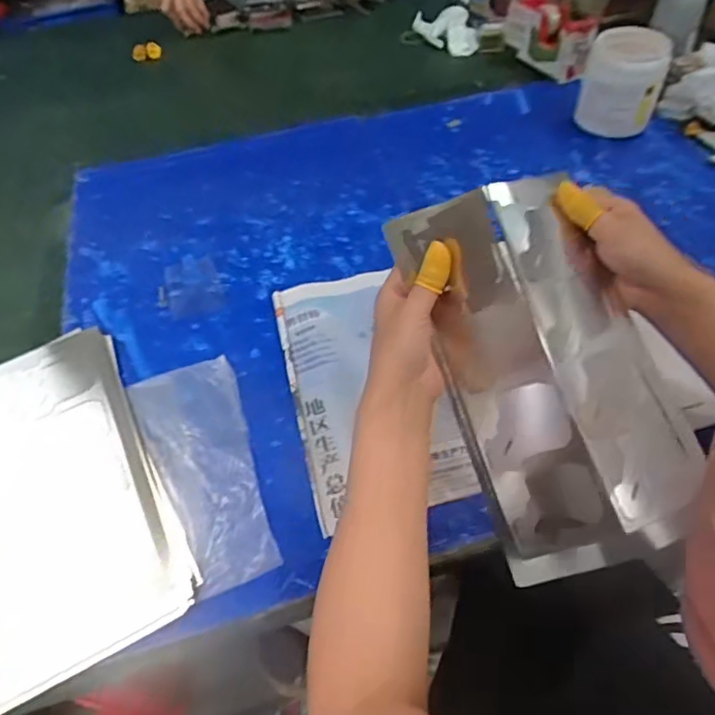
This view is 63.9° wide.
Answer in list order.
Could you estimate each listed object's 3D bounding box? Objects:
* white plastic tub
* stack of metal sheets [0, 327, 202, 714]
[{"bbox_3d":[0.346,-0.356,0.761,0.096,0.109,0.093,13,55,12],"label":"white plastic tub"},{"bbox_3d":[-0.298,0.119,0.482,0.239,0.017,0.322,-25,56,-16],"label":"stack of metal sheets"}]

